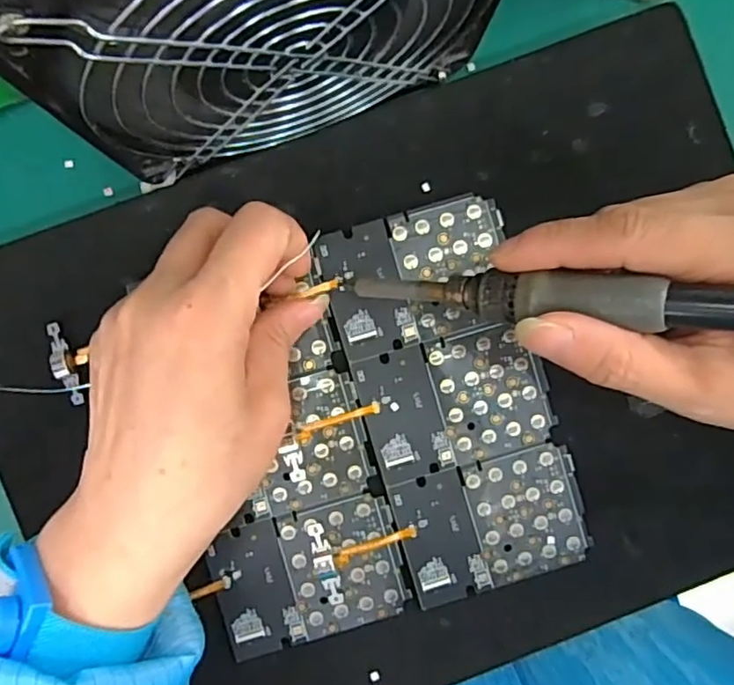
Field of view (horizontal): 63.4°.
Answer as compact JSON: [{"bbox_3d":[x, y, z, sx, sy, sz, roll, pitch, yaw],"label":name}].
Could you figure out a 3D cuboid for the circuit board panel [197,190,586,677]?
[{"bbox_3d":[0.001,0.036,0.255,0.155,0.004,0.164,-16,90,-2],"label":"circuit board panel"}]

